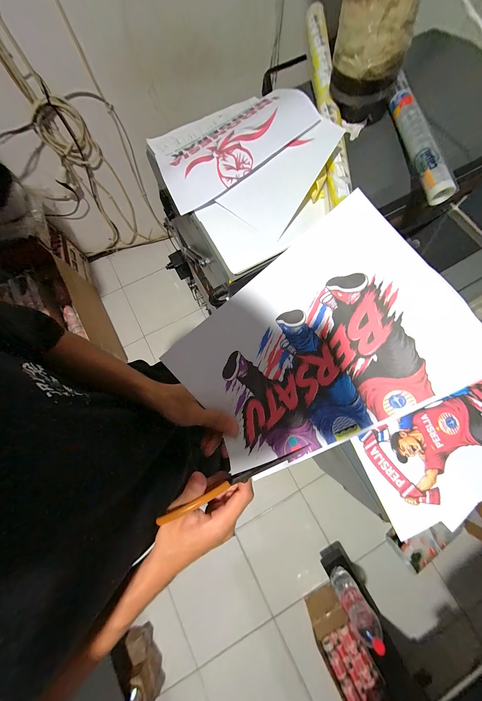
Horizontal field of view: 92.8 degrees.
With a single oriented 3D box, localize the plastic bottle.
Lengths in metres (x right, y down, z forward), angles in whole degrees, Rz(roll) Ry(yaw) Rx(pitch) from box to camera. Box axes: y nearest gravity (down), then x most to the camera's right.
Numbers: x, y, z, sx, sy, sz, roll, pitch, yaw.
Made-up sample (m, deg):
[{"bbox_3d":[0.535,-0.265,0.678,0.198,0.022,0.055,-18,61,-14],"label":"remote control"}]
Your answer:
[{"bbox_3d":[0.427,0.950,0.856,0.090,0.307,0.084,-31,76,-6],"label":"plastic bottle"}]

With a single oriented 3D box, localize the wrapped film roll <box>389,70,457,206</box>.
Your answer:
[{"bbox_3d":[0.358,-0.440,0.472,0.048,0.032,0.315,-9,75,-1],"label":"wrapped film roll"}]

